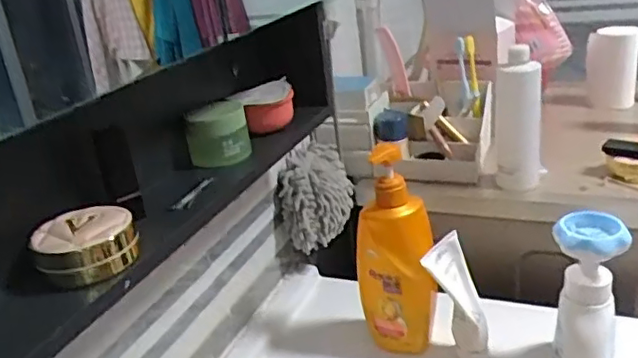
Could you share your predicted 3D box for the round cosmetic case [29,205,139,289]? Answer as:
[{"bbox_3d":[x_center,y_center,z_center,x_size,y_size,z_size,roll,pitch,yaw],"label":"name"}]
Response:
[{"bbox_3d":[-0.172,0.048,0.452,0.070,0.033,0.060,-17,25,-22],"label":"round cosmetic case"}]

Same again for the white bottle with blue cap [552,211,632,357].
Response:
[{"bbox_3d":[0.294,0.138,0.671,0.070,0.193,0.059,4,25,24],"label":"white bottle with blue cap"}]

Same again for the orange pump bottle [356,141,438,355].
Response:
[{"bbox_3d":[0.090,0.086,0.730,0.089,0.268,0.046,-5,23,6],"label":"orange pump bottle"}]

